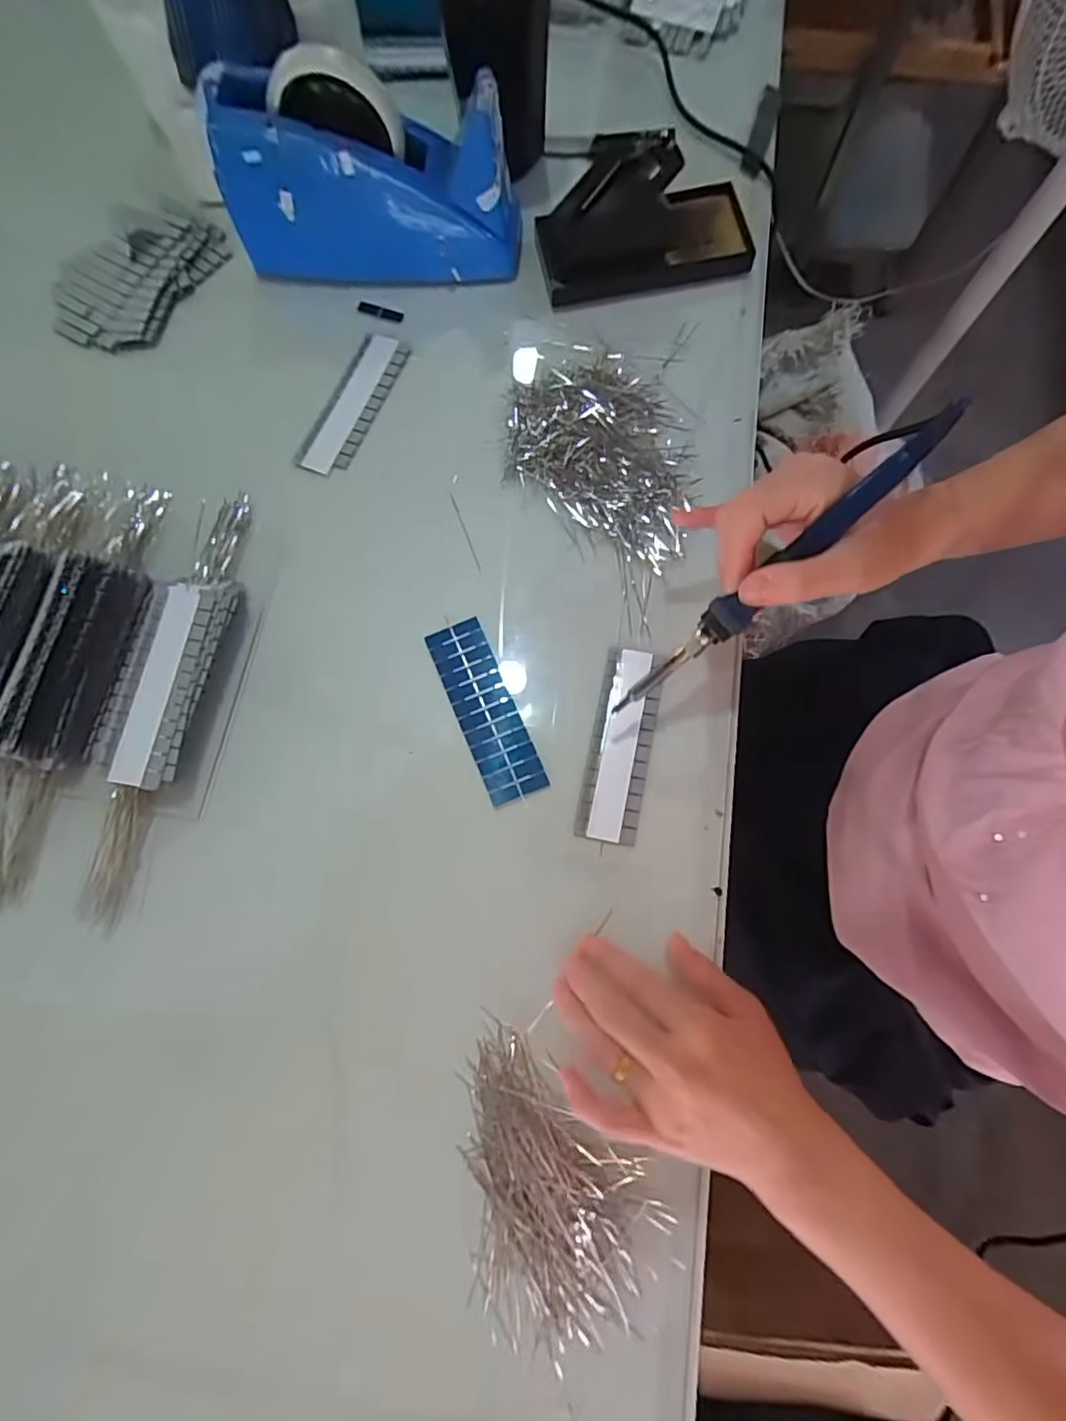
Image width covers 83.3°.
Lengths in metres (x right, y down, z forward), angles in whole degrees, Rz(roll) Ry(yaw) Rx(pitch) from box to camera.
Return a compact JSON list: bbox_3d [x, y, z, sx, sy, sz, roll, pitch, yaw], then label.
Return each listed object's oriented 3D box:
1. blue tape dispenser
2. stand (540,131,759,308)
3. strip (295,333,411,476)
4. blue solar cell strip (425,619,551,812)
[{"bbox_3d":[-0.119,-0.390,0.439,0.211,0.116,0.070,-3,76,0],"label":"blue tape dispenser"},{"bbox_3d":[0.086,-0.375,0.450,0.162,0.069,0.078,-14,76,-2],"label":"stand"},{"bbox_3d":[-0.137,-0.235,0.457,0.042,0.009,0.126,22,78,6],"label":"strip"},{"bbox_3d":[-0.032,-0.001,0.397,0.038,0.004,0.124,-23,75,-4],"label":"blue solar cell strip"}]

